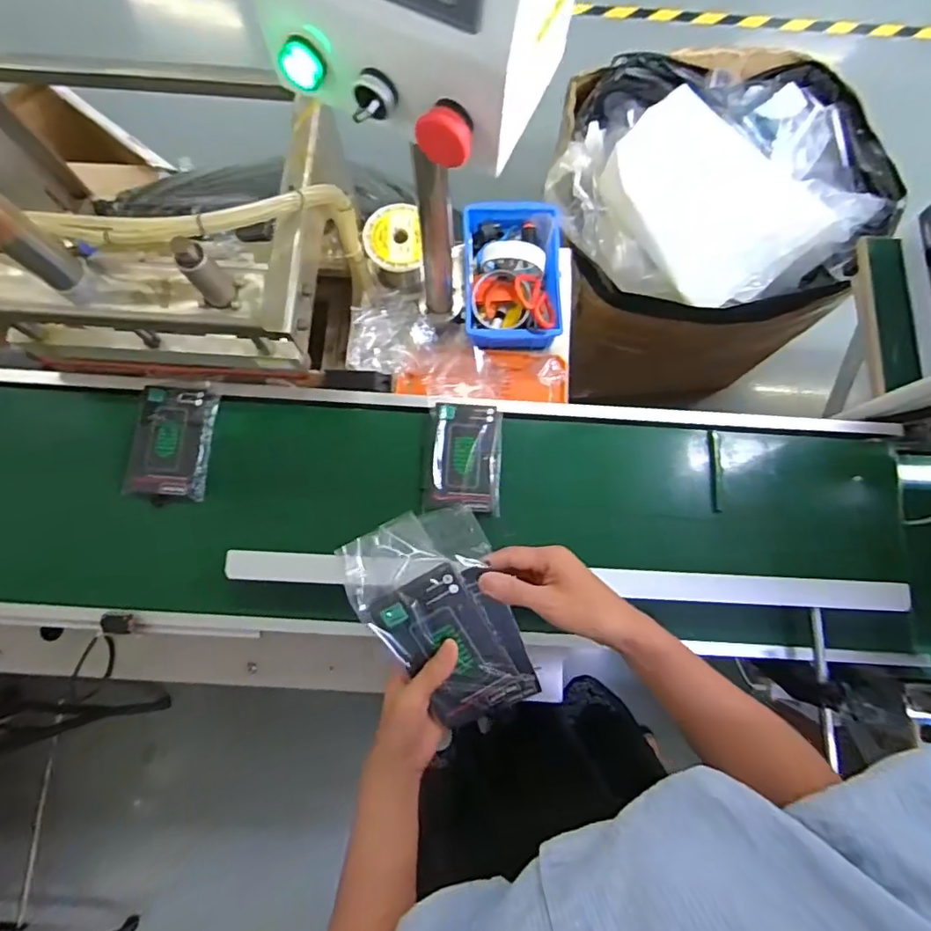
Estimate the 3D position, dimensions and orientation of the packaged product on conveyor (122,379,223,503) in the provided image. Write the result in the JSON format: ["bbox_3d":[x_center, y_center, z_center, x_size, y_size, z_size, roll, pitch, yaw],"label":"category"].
[{"bbox_3d":[-0.360,-0.030,0.666,0.093,0.024,0.149,4,78,-1],"label":"packaged product on conveyor"}]

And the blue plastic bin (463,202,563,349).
[{"bbox_3d":[0.068,-0.278,0.782,0.139,0.063,0.214,-1,78,-2],"label":"blue plastic bin"}]

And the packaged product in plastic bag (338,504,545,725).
[{"bbox_3d":[-0.019,0.133,0.454,0.117,0.028,0.184,-22,95,-9],"label":"packaged product in plastic bag"}]

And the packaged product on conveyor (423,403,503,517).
[{"bbox_3d":[-0.003,-0.011,0.671,0.094,0.024,0.137,3,78,-1],"label":"packaged product on conveyor"}]

